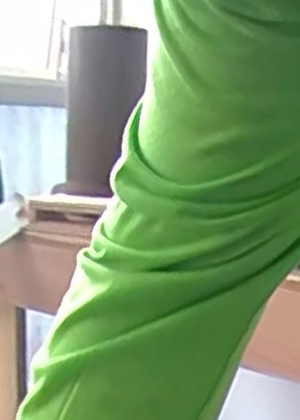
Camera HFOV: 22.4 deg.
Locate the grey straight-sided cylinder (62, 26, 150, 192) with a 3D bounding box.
[{"bbox_3d":[-0.099,-0.207,1.558,0.151,0.329,0.122,1,6,1],"label":"grey straight-sided cylinder"}]

